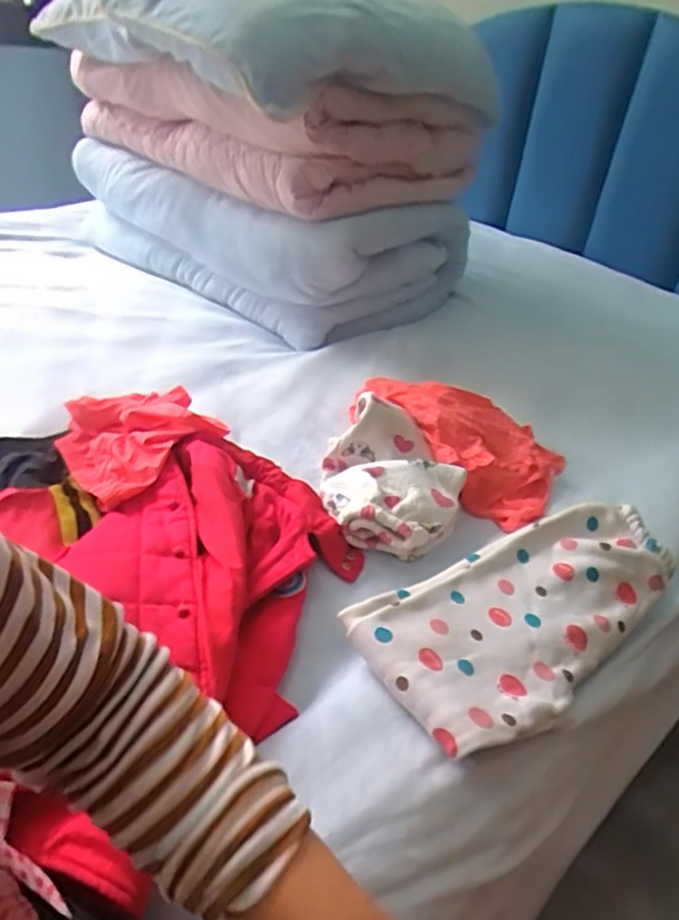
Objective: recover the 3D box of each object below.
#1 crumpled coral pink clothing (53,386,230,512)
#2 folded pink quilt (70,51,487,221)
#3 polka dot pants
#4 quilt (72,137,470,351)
[{"bbox_3d":[-0.262,-0.035,0.805,0.184,0.064,0.186,-24,44,-34],"label":"crumpled coral pink clothing"},{"bbox_3d":[-0.192,-0.700,1.283,0.785,0.199,0.475,32,44,33],"label":"folded pink quilt"},{"bbox_3d":[0.207,0.157,0.656,0.377,0.054,0.178,-19,41,-29],"label":"polka dot pants"},{"bbox_3d":[-0.194,-0.547,1.463,0.822,0.257,0.438,28,42,29],"label":"quilt"}]

